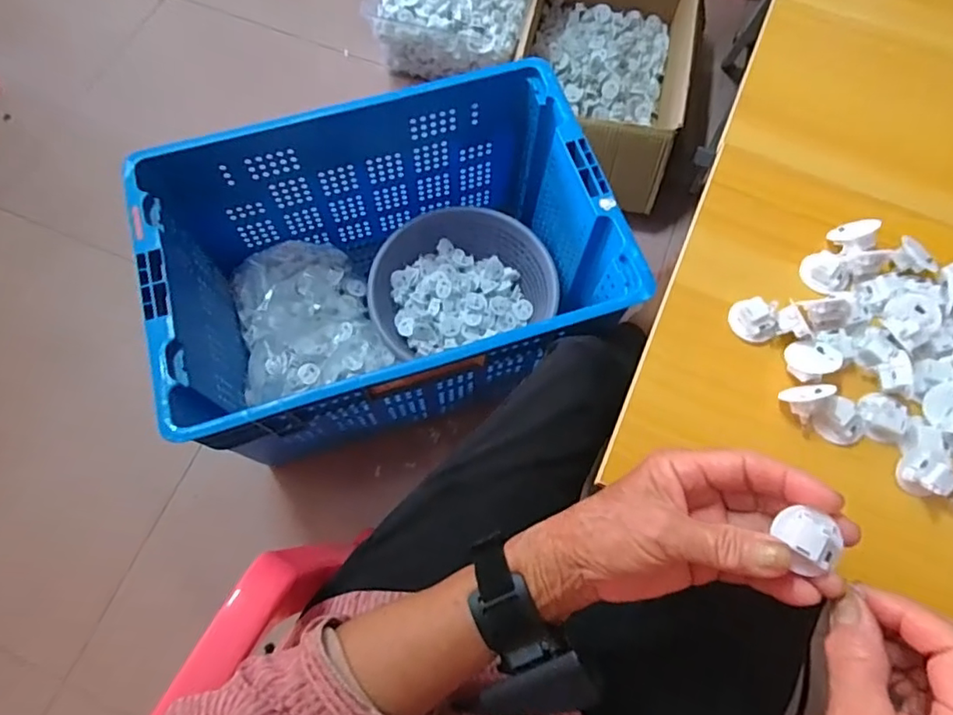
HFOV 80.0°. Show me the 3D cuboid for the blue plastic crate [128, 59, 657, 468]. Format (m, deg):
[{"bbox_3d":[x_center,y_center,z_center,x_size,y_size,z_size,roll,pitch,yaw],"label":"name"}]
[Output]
[{"bbox_3d":[-0.121,-0.117,0.838,0.573,0.285,0.392,-16,71,-7],"label":"blue plastic crate"}]

